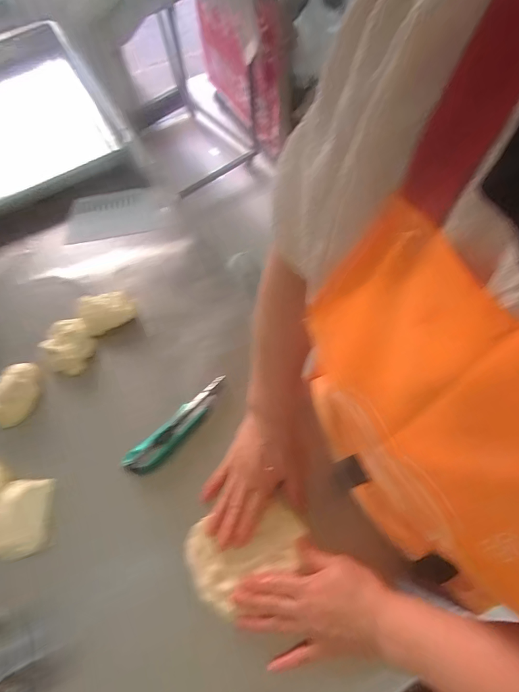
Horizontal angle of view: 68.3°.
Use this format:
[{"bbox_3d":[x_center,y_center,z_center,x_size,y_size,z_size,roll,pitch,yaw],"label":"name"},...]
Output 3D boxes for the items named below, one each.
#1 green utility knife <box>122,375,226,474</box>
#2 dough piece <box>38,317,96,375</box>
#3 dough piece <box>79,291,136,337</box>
[{"bbox_3d":[-0.112,0.113,0.541,0.174,0.013,0.042,-42,68,-17],"label":"green utility knife"},{"bbox_3d":[-0.298,0.001,0.601,0.074,0.036,0.078,-1,63,2],"label":"dough piece"},{"bbox_3d":[-0.247,-0.058,0.628,0.083,0.037,0.063,-27,65,-11],"label":"dough piece"}]

